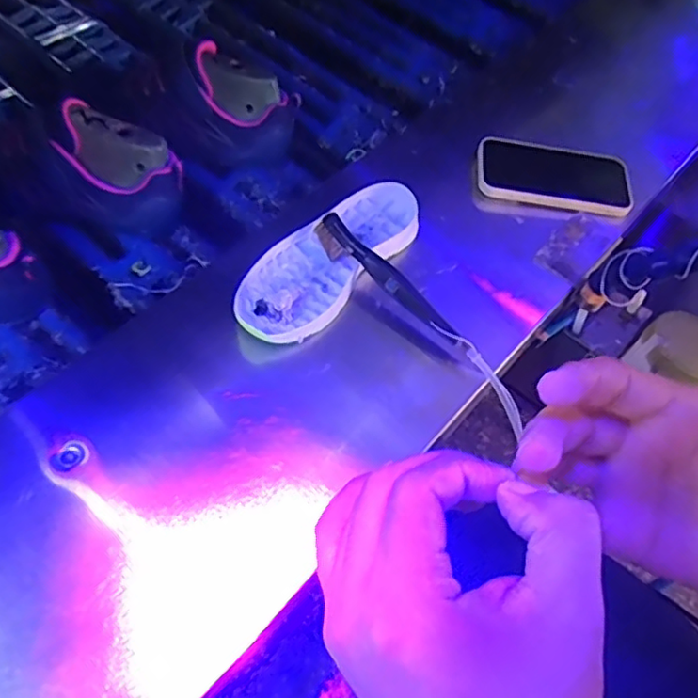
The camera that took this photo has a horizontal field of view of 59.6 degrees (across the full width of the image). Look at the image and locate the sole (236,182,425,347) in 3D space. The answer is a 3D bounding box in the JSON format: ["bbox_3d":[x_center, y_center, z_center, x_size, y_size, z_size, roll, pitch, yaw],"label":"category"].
[{"bbox_3d":[-0.019,-0.079,0.524,0.079,0.028,0.196,36,61,13],"label":"sole"}]

